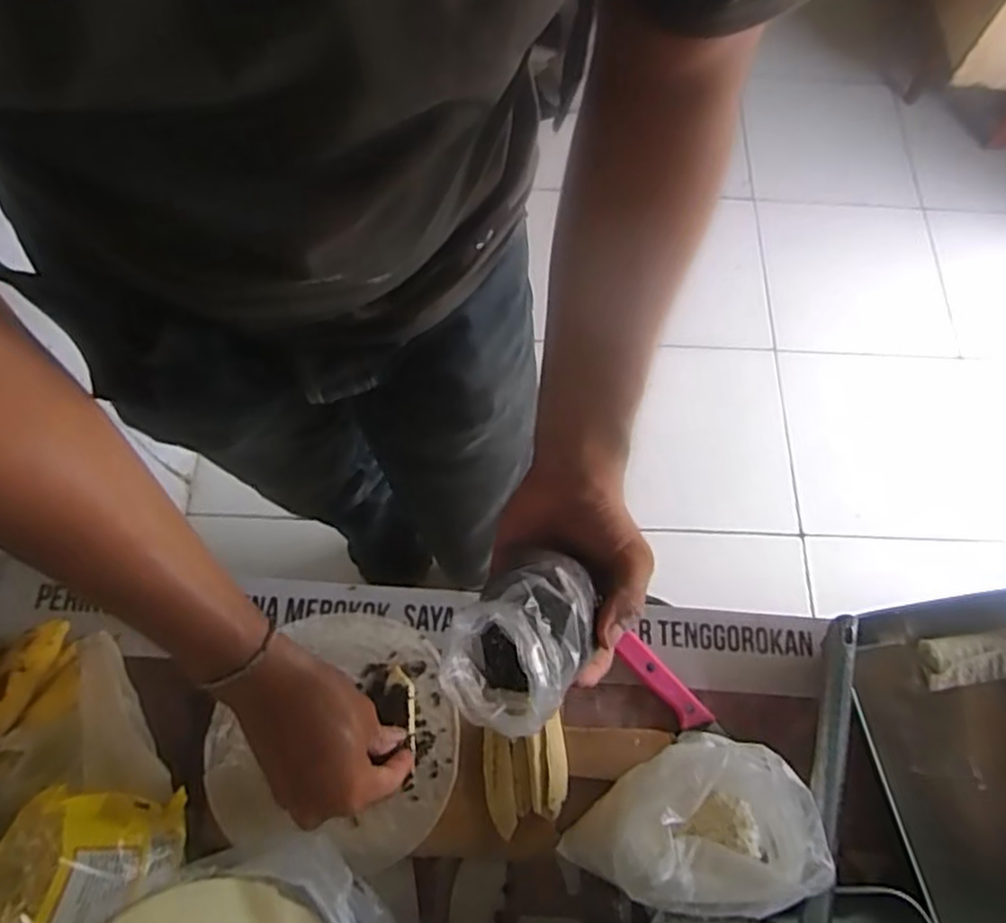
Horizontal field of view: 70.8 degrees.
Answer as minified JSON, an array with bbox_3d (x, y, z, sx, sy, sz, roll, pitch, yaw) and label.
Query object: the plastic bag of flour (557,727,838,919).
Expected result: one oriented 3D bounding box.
[{"bbox_3d":[0.117,0.242,0.473,0.135,0.123,0.097,-7,69,-6],"label":"plastic bag of flour"}]

